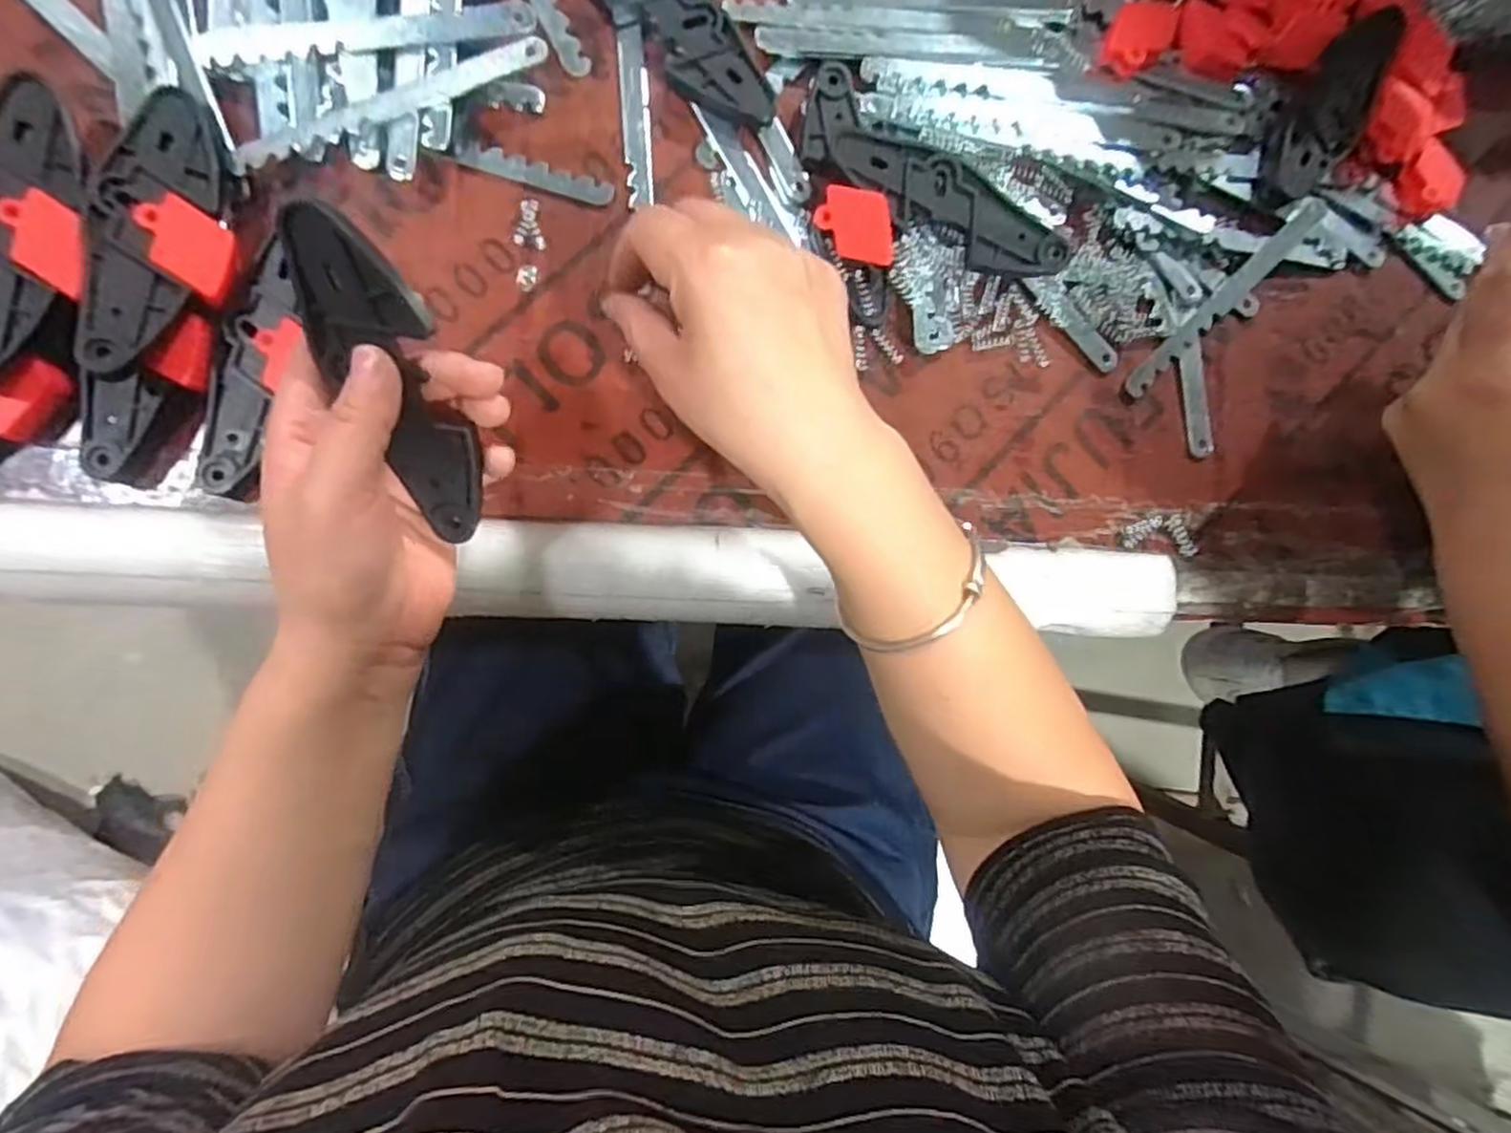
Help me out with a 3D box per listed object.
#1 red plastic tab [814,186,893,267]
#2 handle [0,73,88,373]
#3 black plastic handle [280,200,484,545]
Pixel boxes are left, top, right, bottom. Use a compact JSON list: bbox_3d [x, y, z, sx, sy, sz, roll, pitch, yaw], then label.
[{"bbox_3d":[0.048,-0.162,0.349,0.039,0.004,0.030,13,117,5],"label":"red plastic tab"},{"bbox_3d":[-0.296,-0.134,0.295,0.038,0.021,0.120,8,89,-9],"label":"handle"},{"bbox_3d":[-0.132,-0.067,0.271,0.039,0.008,0.122,-19,119,-8],"label":"black plastic handle"}]

